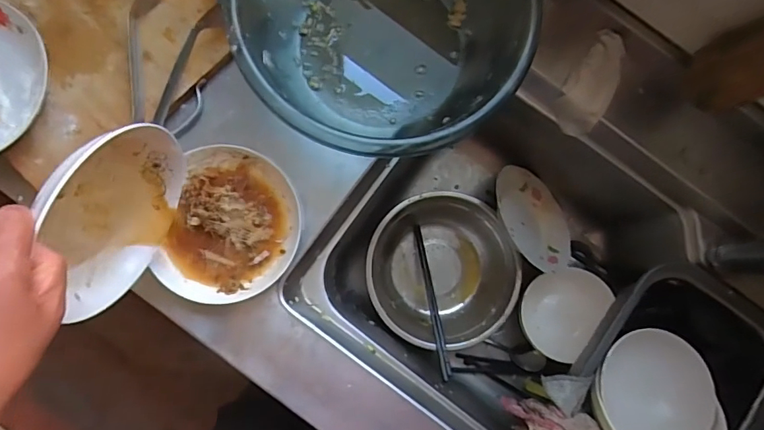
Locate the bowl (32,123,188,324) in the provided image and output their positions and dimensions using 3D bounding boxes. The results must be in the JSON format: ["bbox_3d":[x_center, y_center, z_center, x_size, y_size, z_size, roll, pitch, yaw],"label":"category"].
[{"bbox_3d":[-0.233,0.004,0.400,0.036,0.141,0.167,23,85,0],"label":"bowl"}]

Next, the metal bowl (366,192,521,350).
[{"bbox_3d":[0.093,0.087,0.748,0.220,0.098,0.227,0,85,-2],"label":"metal bowl"}]

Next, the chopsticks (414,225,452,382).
[{"bbox_3d":[0.076,0.126,0.725,0.014,0.015,0.246,-8,63,-3],"label":"chopsticks"}]

